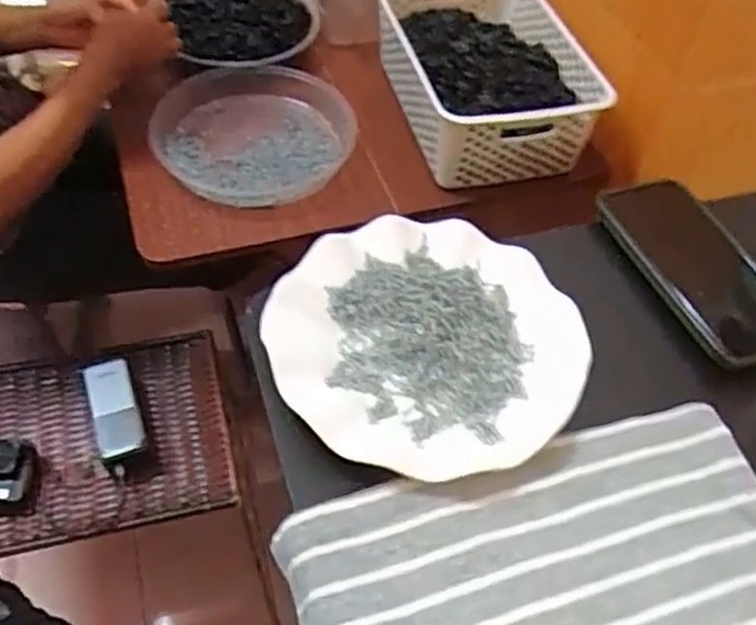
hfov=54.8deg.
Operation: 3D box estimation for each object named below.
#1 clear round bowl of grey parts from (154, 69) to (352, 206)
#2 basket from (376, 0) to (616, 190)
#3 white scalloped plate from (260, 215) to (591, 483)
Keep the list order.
[{"bbox_3d":[-0.147,-0.211,0.875,0.238,0.040,0.225,-3,53,-6],"label":"clear round bowl of grey parts"},{"bbox_3d":[0.129,-0.299,0.907,0.213,0.100,0.308,-10,53,-10],"label":"basket"},{"bbox_3d":[0.029,0.015,0.439,0.178,0.021,0.178,1,52,-2],"label":"white scalloped plate"}]

